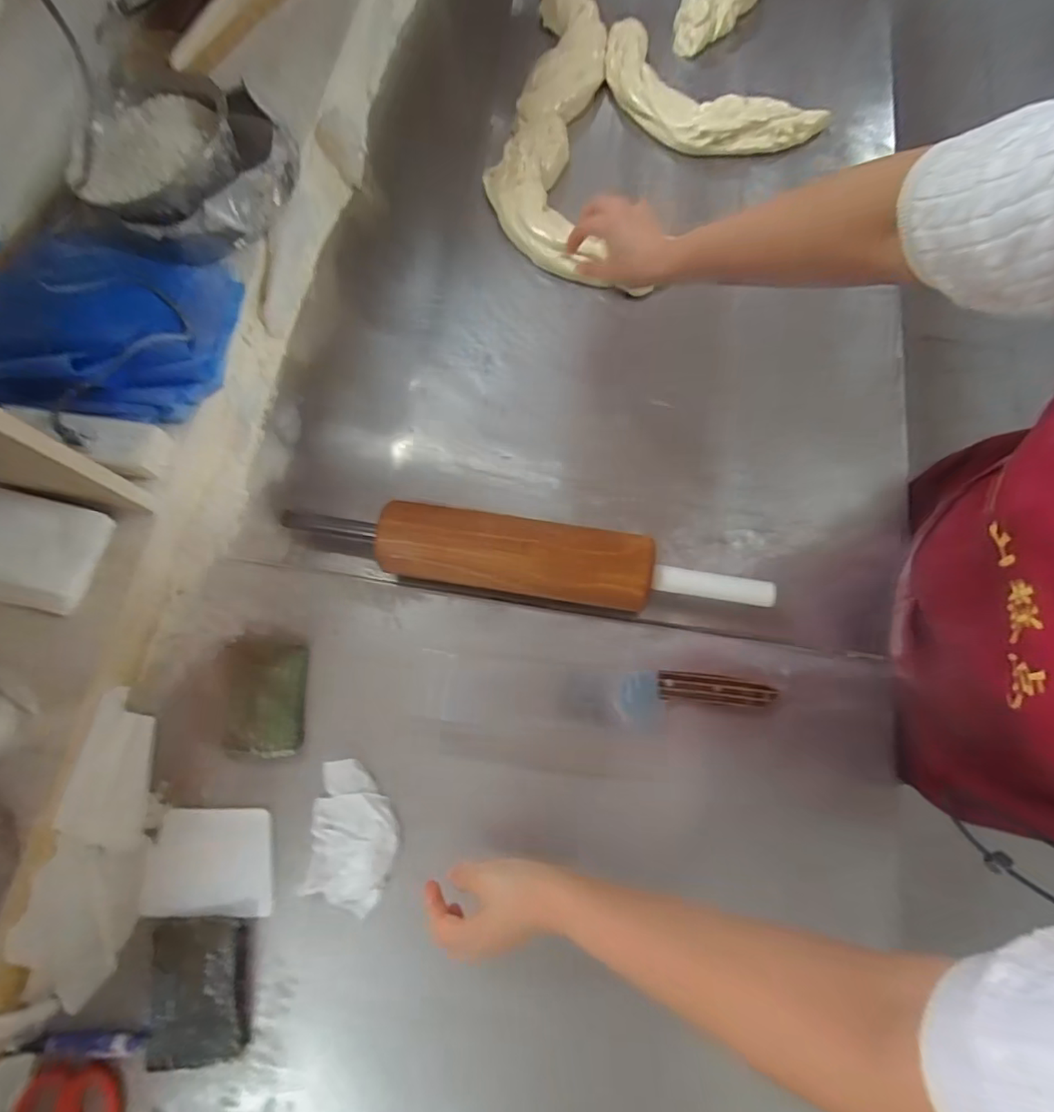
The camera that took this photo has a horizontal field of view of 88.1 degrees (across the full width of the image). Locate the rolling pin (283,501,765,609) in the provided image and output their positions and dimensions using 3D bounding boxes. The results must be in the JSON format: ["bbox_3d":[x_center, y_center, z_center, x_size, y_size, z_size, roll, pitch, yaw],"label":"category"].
[{"bbox_3d":[-0.010,0.001,0.583,0.522,0.075,0.085,8,73,3],"label":"rolling pin"}]

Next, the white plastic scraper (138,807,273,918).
[{"bbox_3d":[-0.312,0.301,0.538,0.130,0.005,0.093,-4,69,5],"label":"white plastic scraper"}]

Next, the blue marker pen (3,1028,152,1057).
[{"bbox_3d":[-0.407,0.446,0.498,0.121,0.011,0.019,-2,73,0],"label":"blue marker pen"}]

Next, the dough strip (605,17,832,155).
[{"bbox_3d":[0.235,-0.692,0.820,0.319,0.053,0.151,38,78,13],"label":"dough strip"}]

